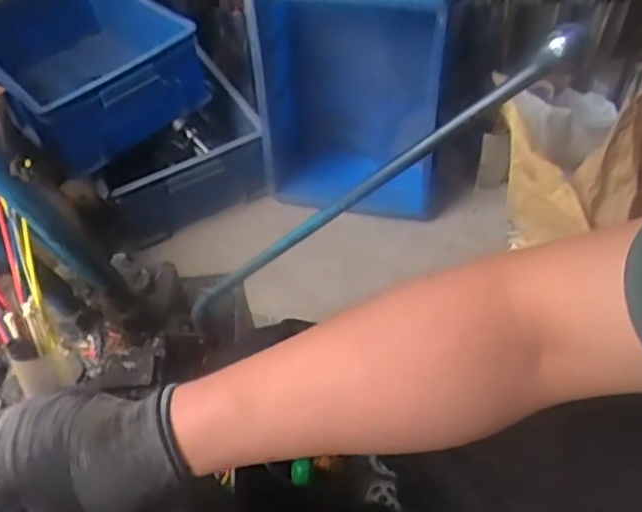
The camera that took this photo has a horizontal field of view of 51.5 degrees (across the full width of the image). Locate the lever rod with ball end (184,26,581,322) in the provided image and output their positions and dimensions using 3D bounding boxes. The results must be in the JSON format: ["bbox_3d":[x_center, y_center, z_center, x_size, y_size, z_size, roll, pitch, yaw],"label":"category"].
[{"bbox_3d":[0.010,-0.033,0.529,0.027,0.448,0.020,31,45,-29],"label":"lever rod with ball end"}]

